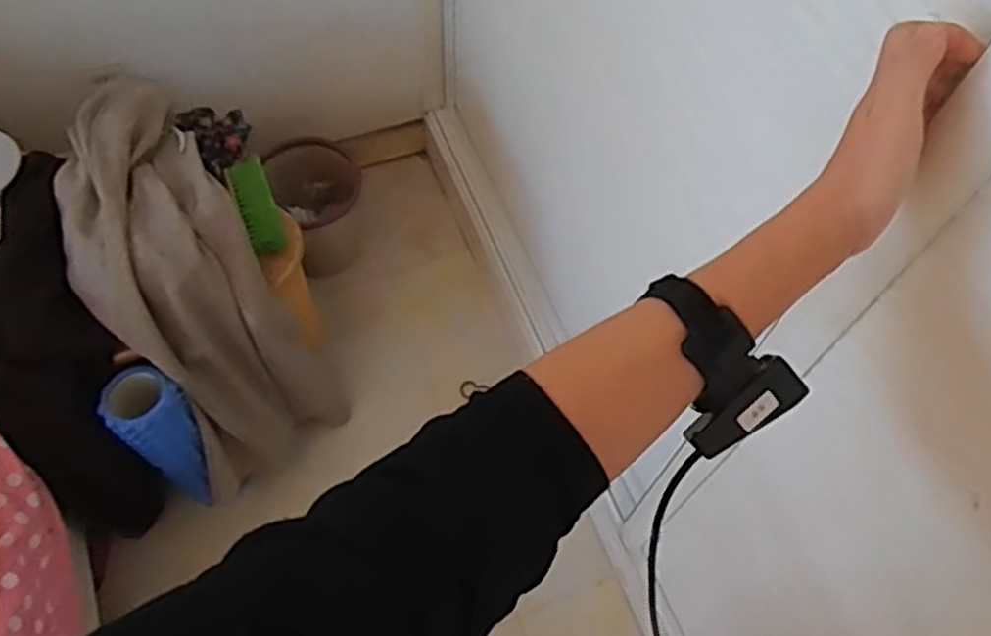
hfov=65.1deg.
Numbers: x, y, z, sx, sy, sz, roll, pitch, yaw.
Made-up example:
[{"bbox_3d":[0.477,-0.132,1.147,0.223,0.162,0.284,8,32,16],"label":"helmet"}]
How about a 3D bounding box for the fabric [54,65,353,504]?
[{"bbox_3d":[-0.459,-0.034,1.205,0.247,0.623,0.205,-27,27,-13],"label":"fabric"}]

